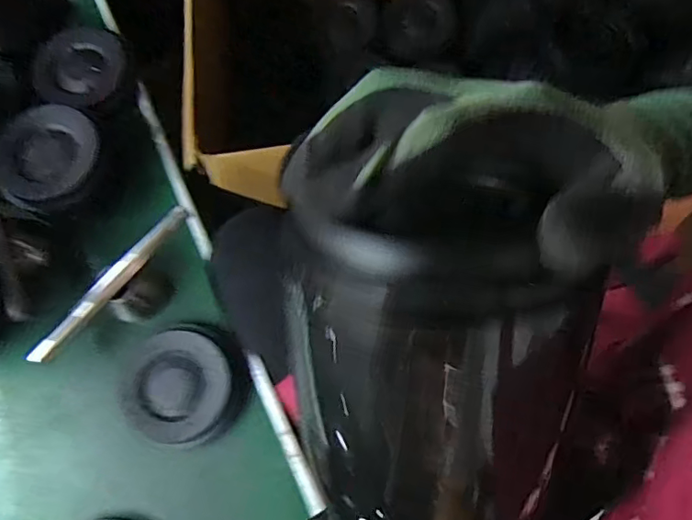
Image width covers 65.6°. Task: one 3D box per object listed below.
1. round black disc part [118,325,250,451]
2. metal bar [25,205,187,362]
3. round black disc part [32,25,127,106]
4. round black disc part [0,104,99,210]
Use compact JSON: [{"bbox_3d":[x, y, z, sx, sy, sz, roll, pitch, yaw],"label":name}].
[{"bbox_3d":[-0.160,0.124,0.543,0.108,0.026,0.116,0,75,1],"label":"round black disc part"},{"bbox_3d":[-0.230,0.022,0.527,0.019,0.011,0.197,42,80,11],"label":"metal bar"},{"bbox_3d":[-0.314,-0.228,0.636,0.090,0.028,0.098,0,75,1],"label":"round black disc part"},{"bbox_3d":[-0.317,-0.110,0.566,0.096,0.019,0.111,19,76,7],"label":"round black disc part"}]

